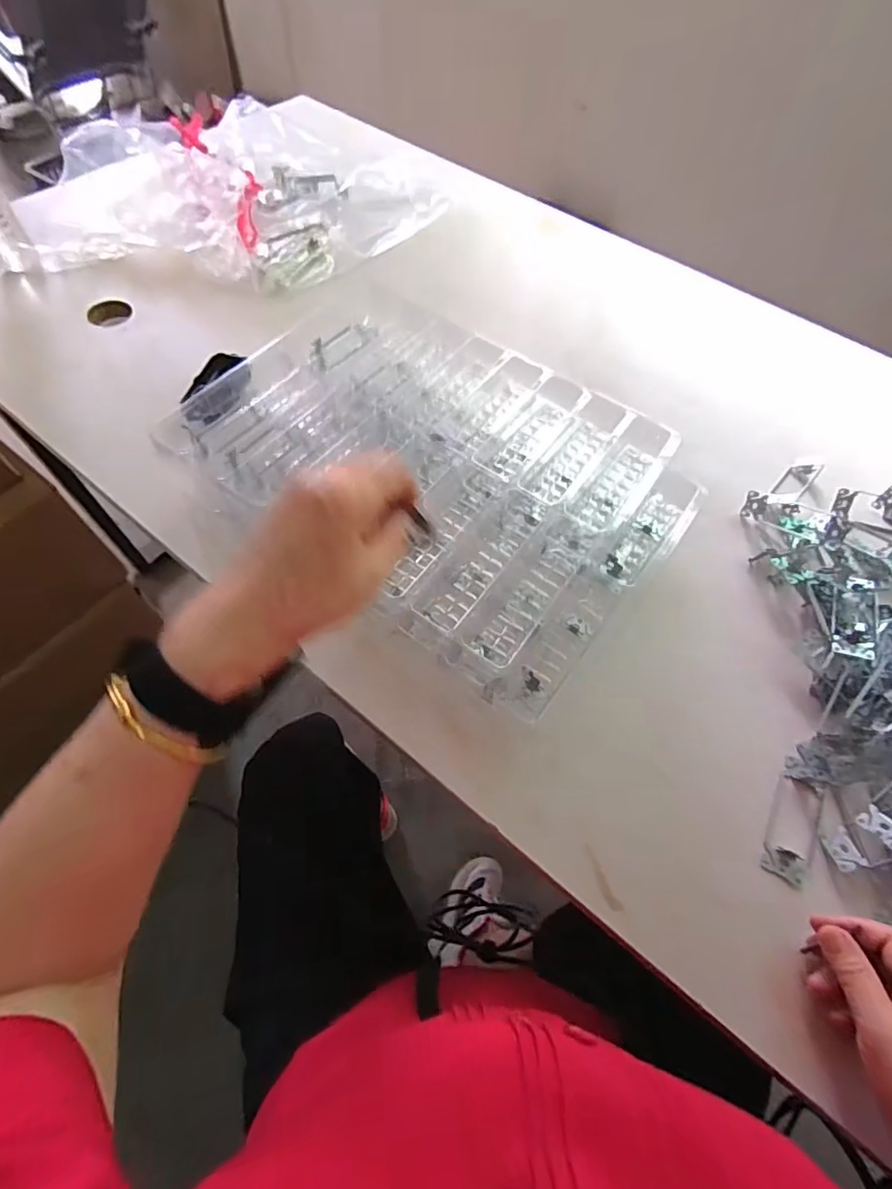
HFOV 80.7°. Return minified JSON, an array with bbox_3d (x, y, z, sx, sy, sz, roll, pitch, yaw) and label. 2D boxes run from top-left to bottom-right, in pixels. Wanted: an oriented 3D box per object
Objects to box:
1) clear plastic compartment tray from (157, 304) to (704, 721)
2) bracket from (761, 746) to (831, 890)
[{"bbox_3d":[-0.006,-0.128,0.573,0.481,0.086,0.354,34,65,14],"label":"clear plastic compartment tray"},{"bbox_3d":[0.314,0.192,0.465,0.039,0.017,0.121,30,64,12],"label":"bracket"}]

